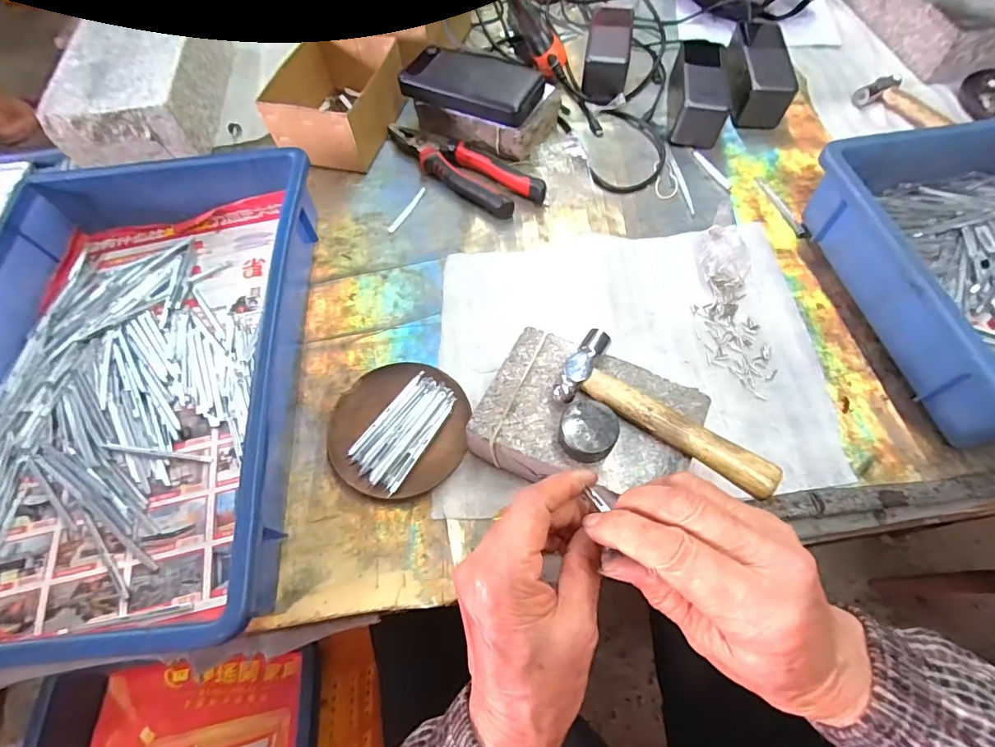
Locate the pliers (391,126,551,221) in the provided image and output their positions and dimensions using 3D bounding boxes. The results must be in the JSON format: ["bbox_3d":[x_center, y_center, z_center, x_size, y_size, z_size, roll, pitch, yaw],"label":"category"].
[{"bbox_3d":[-0.043,-0.237,0.528,0.208,0.023,0.057,38,70,18],"label":"pliers"}]

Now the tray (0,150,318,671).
[{"bbox_3d":[-0.305,-0.008,0.387,0.273,0.077,0.417,-6,63,-2],"label":"tray"}]

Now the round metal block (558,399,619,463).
[{"bbox_3d":[0.060,0.039,0.310,0.036,0.021,0.036,-1,63,1],"label":"round metal block"}]

